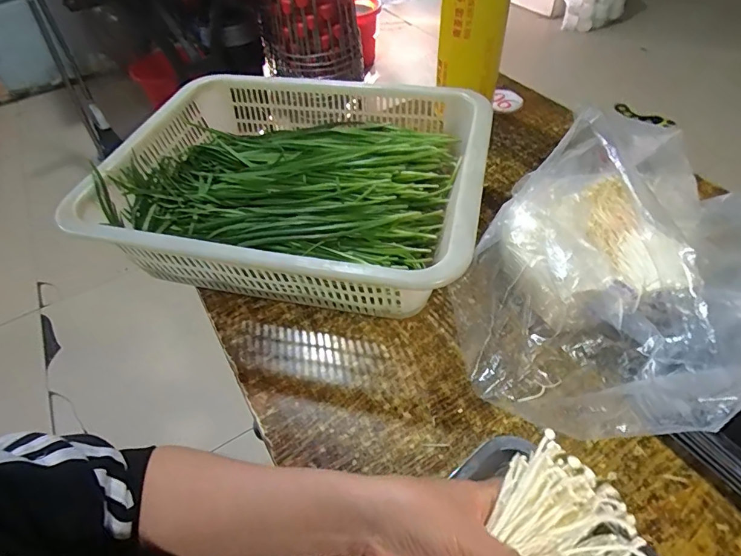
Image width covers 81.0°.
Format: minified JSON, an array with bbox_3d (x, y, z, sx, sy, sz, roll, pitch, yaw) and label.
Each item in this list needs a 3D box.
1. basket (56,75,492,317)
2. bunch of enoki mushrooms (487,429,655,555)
[{"bbox_3d":[-0.096,-0.126,0.565,0.462,0.110,0.352,11,52,13],"label":"basket"},{"bbox_3d":[0.112,0.181,0.275,0.127,0.038,0.115,-22,52,-14],"label":"bunch of enoki mushrooms"}]

